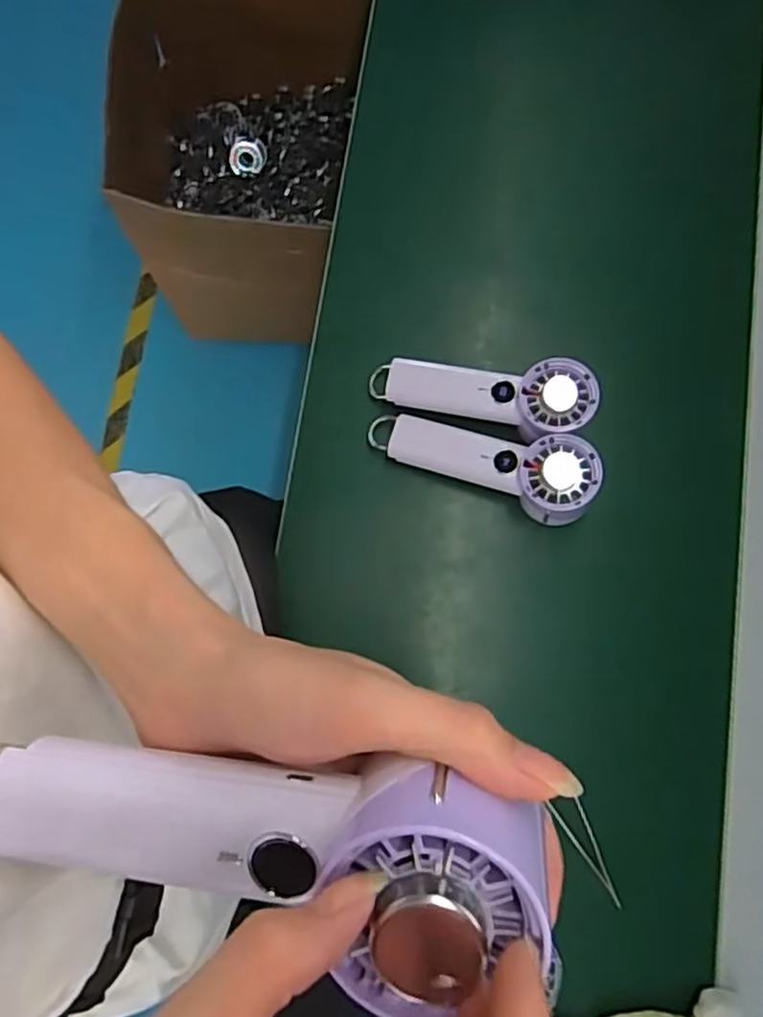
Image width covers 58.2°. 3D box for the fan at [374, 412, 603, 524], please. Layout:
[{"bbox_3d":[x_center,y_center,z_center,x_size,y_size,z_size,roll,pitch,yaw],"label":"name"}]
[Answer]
[{"bbox_3d":[0.082,-0.039,0.578,0.193,0.061,0.064,16,80,4],"label":"fan"}]

